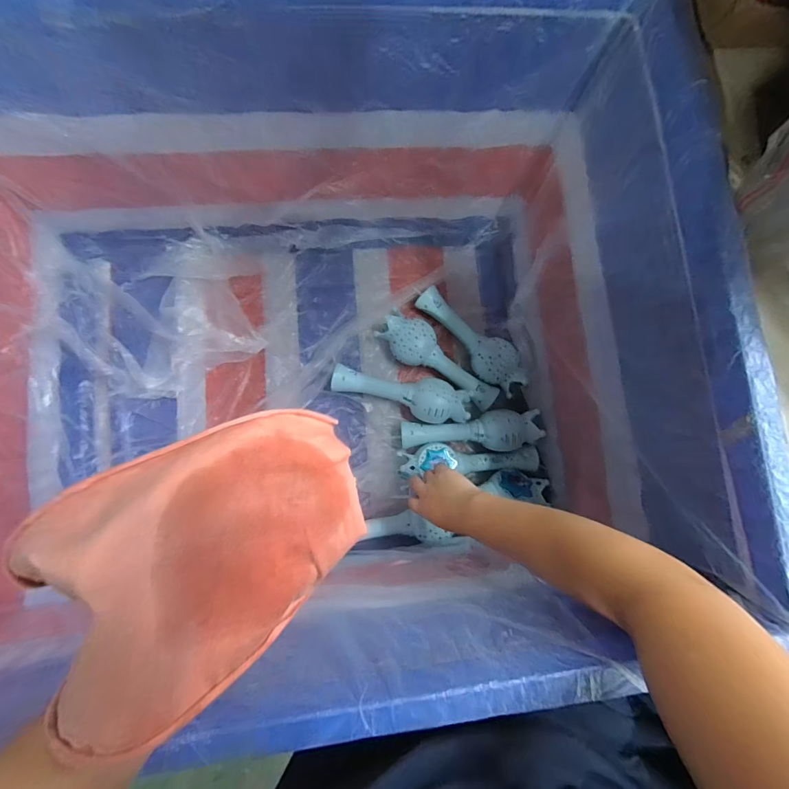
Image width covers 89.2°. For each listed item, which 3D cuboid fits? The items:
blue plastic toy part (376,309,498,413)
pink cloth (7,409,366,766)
[{"bbox_3d":[0.078,-0.060,0.697,0.231,0.054,0.074,30,80,-1],"label":"blue plastic toy part"},{"bbox_3d":[-0.090,0.089,0.224,0.156,0.042,0.146,-13,100,-42],"label":"pink cloth"}]

